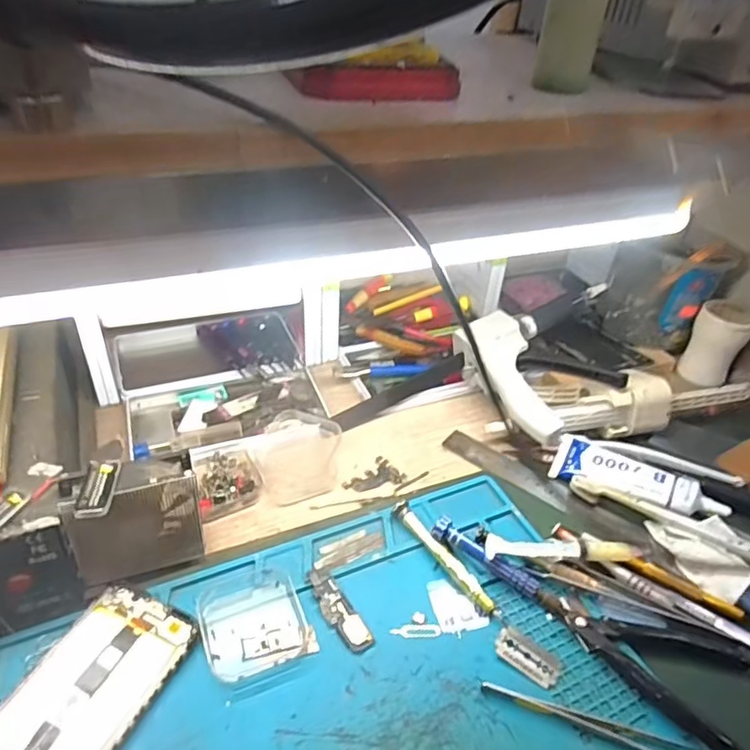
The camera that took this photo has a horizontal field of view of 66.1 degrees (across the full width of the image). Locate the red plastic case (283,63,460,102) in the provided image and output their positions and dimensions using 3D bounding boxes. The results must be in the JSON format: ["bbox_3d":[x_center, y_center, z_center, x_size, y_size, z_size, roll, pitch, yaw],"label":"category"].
[{"bbox_3d":[0.003,-0.161,0.319,0.100,0.015,0.018,-10,40,-19],"label":"red plastic case"}]

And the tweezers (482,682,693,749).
[{"bbox_3d":[0.130,0.212,0.345,0.131,0.006,0.016,14,39,10],"label":"tweezers"}]

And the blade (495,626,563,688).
[{"bbox_3d":[0.100,0.184,0.379,0.043,0.004,0.023,33,47,20],"label":"blade"}]

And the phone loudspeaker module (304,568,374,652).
[{"bbox_3d":[-0.026,0.159,0.396,0.021,0.004,0.068,-20,45,-29],"label":"phone loudspeaker module"}]

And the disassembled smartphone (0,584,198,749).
[{"bbox_3d":[-0.177,0.196,0.325,0.076,0.010,0.162,18,40,16],"label":"disassembled smartphone"}]

